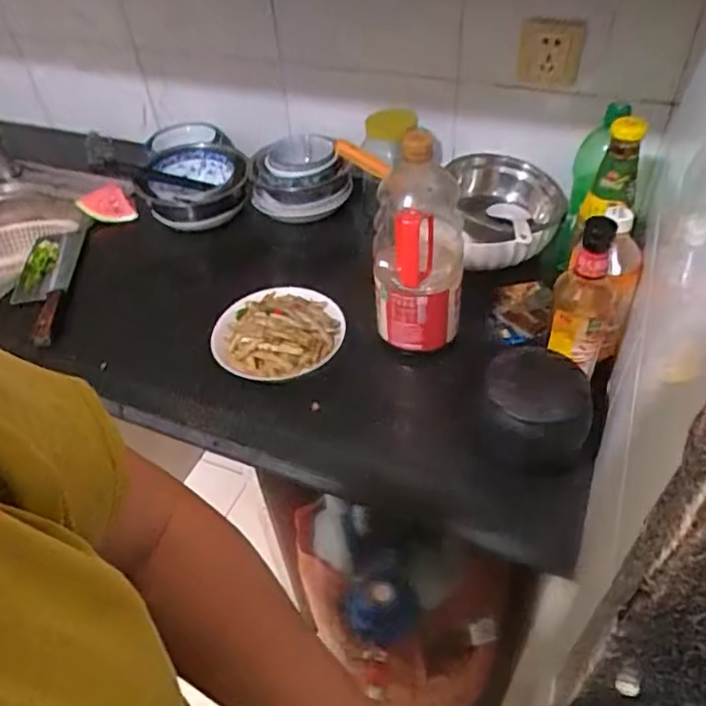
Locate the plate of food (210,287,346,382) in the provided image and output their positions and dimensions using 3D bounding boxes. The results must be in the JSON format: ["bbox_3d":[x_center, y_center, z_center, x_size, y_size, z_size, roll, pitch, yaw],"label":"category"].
[{"bbox_3d":[-0.106,-0.035,0.846,0.182,0.044,0.167,-3,46,3],"label":"plate of food"}]

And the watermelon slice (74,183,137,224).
[{"bbox_3d":[-0.488,-0.288,1.185,0.082,0.042,0.102,-34,52,-25],"label":"watermelon slice"}]

